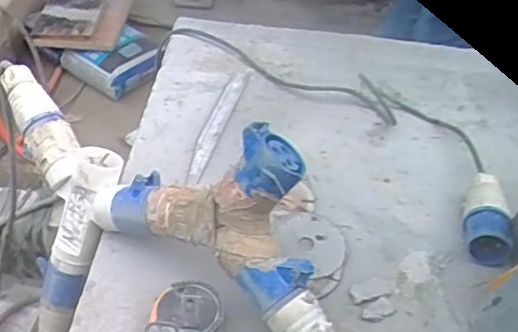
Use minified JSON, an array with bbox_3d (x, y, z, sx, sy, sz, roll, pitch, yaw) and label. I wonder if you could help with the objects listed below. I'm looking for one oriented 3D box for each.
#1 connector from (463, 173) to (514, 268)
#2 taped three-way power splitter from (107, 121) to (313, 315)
[{"bbox_3d":[0.243,0.055,0.645,0.046,0.043,0.112,12,44,8],"label":"connector"},{"bbox_3d":[-0.044,0.035,0.571,0.229,0.155,0.088,29,49,24],"label":"taped three-way power splitter"}]

